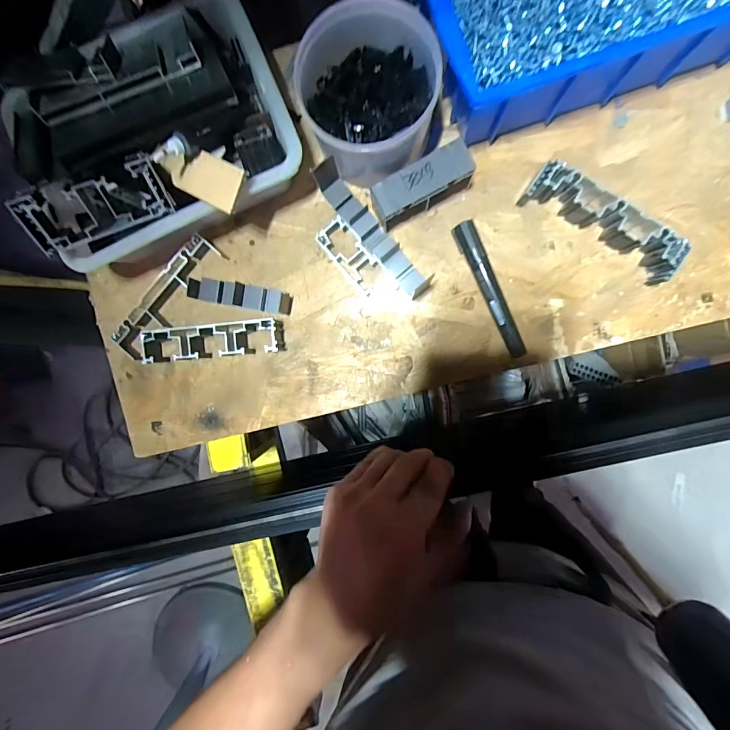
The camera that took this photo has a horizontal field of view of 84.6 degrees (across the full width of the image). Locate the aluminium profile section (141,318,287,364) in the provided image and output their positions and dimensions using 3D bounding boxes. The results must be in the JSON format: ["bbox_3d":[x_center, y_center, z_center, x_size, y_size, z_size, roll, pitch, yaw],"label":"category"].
[{"bbox_3d":[-0.152,-0.024,0.402,0.136,0.031,0.033,-5,92,3],"label":"aluminium profile section"}]

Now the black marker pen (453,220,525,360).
[{"bbox_3d":[0.123,-0.073,0.388,0.021,0.019,0.138,-25,91,3],"label":"black marker pen"}]

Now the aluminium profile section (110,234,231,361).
[{"bbox_3d":[-0.200,-0.067,0.407,0.036,0.021,0.141,40,93,1],"label":"aluminium profile section"}]

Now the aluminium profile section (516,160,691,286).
[{"bbox_3d":[0.221,-0.134,0.370,0.150,0.039,0.040,32,93,1],"label":"aluminium profile section"}]

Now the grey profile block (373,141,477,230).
[{"bbox_3d":[0.052,-0.163,0.374,0.092,0.049,0.031,-26,91,3],"label":"grey profile block"}]

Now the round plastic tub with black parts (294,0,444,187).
[{"bbox_3d":[0.006,-0.234,0.353,0.118,0.090,0.100,-31,90,3],"label":"round plastic tub with black parts"}]

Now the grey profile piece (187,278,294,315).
[{"bbox_3d":[-0.123,-0.069,0.401,0.094,0.027,0.022,10,93,2],"label":"grey profile piece"}]

